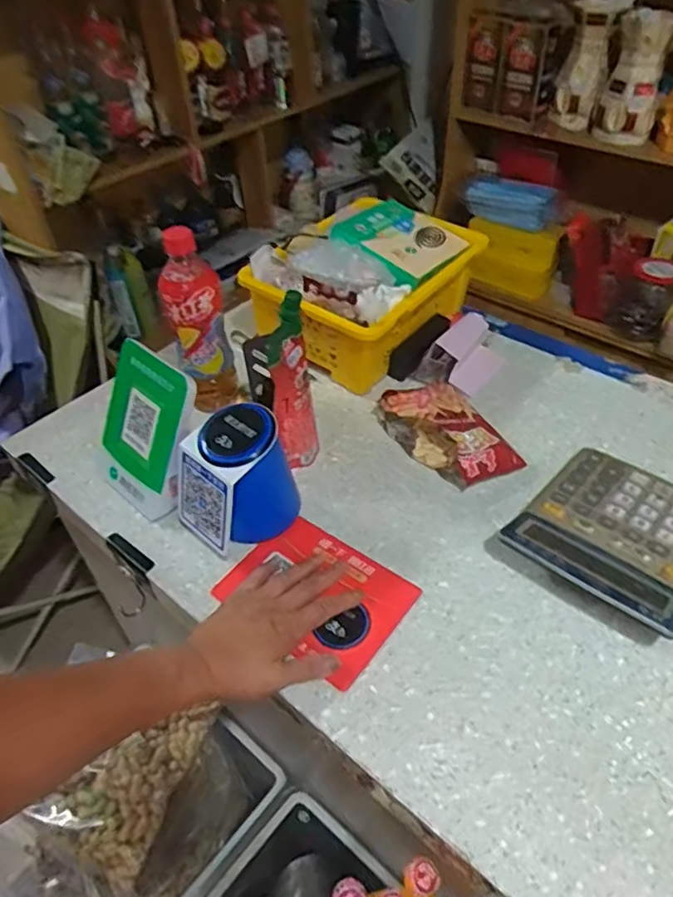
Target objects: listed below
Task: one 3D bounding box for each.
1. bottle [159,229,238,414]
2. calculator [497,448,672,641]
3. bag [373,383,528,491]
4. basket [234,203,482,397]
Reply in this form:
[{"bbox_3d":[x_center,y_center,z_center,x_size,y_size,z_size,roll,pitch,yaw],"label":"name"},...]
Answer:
[{"bbox_3d":[-0.159,-0.140,0.697,0.067,0.218,0.064,-11,45,-7],"label":"bottle"},{"bbox_3d":[0.265,0.076,0.575,0.156,0.048,0.193,31,54,30],"label":"calculator"},{"bbox_3d":[0.120,-0.027,0.684,0.099,0.053,0.162,-20,47,-16],"label":"bag"},{"bbox_3d":[0.040,-0.215,0.808,0.204,0.129,0.301,27,52,27],"label":"basket"}]

